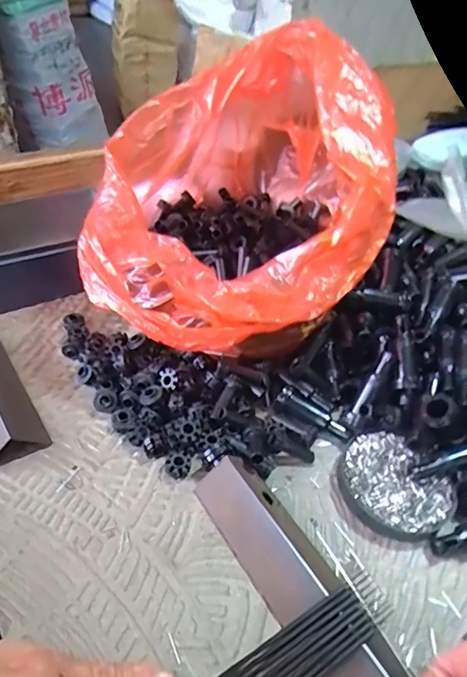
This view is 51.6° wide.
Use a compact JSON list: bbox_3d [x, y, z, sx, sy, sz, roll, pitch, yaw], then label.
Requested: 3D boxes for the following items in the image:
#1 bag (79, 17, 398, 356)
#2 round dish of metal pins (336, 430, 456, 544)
[{"bbox_3d":[0.012,-0.141,0.423,0.227,0.185,0.310,9,43,1],"label":"bag"},{"bbox_3d":[0.117,0.108,0.359,0.071,0.012,0.081,-19,50,-26],"label":"round dish of metal pins"}]

